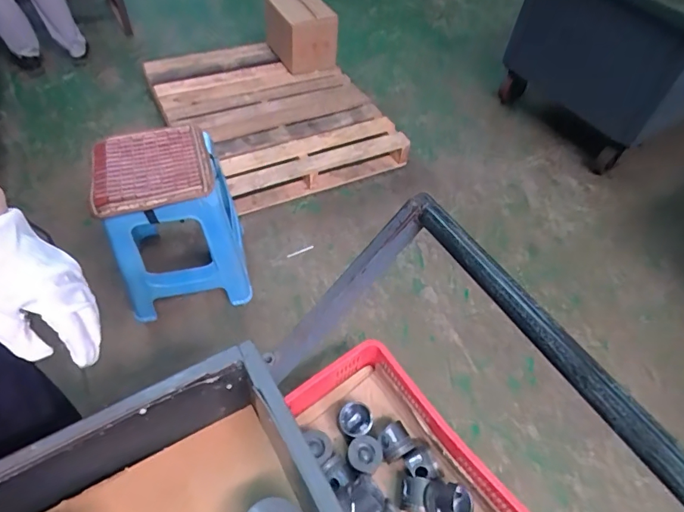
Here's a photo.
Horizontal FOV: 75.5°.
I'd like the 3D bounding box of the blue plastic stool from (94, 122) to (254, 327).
[{"bbox_3d":[-0.472,-0.091,1.280,0.333,0.440,0.302,-7,52,-10],"label":"blue plastic stool"}]

